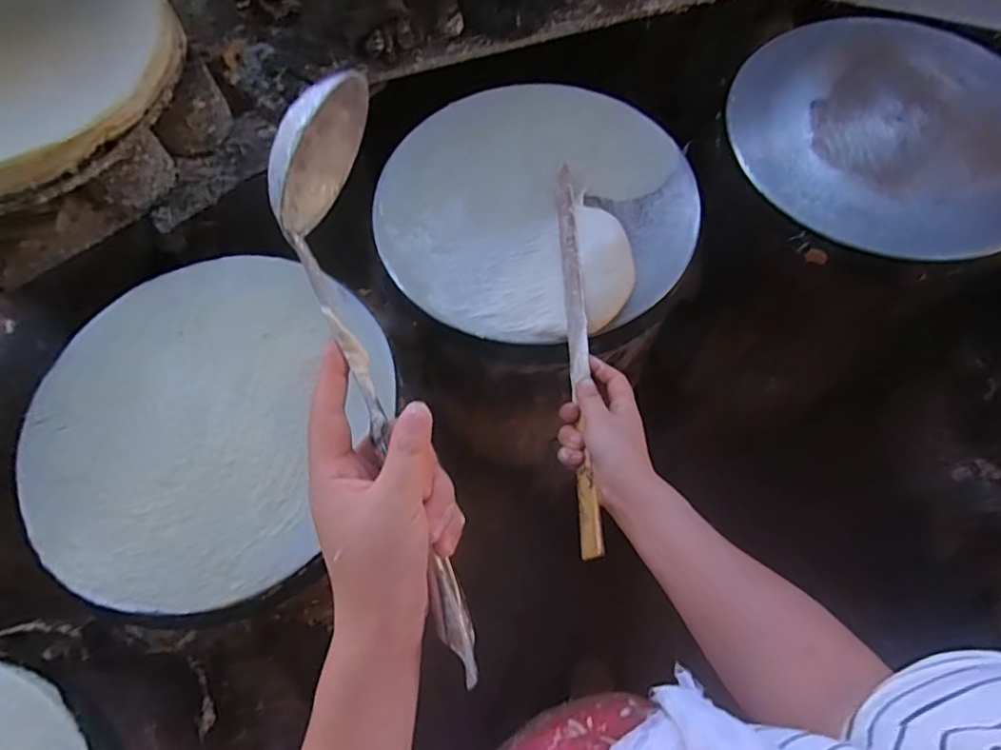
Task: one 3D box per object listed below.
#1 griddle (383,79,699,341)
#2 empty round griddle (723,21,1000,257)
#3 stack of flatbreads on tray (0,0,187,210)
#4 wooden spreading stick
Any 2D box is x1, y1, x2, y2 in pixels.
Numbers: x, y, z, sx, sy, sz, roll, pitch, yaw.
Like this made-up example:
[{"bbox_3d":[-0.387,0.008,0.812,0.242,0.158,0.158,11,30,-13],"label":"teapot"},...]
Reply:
[{"bbox_3d":[0.040,-0.204,0.652,0.340,0.036,0.353,-1,67,2],"label":"griddle"},{"bbox_3d":[0.444,-0.281,0.657,0.331,0.012,0.336,-1,67,2],"label":"empty round griddle"},{"bbox_3d":[-0.525,-0.324,0.637,0.361,0.050,0.320,-35,70,-12],"label":"stack of flatbreads on tray"},{"bbox_3d":[0.074,-0.038,0.568,0.019,0.023,0.418,-1,65,2],"label":"wooden spreading stick"}]

